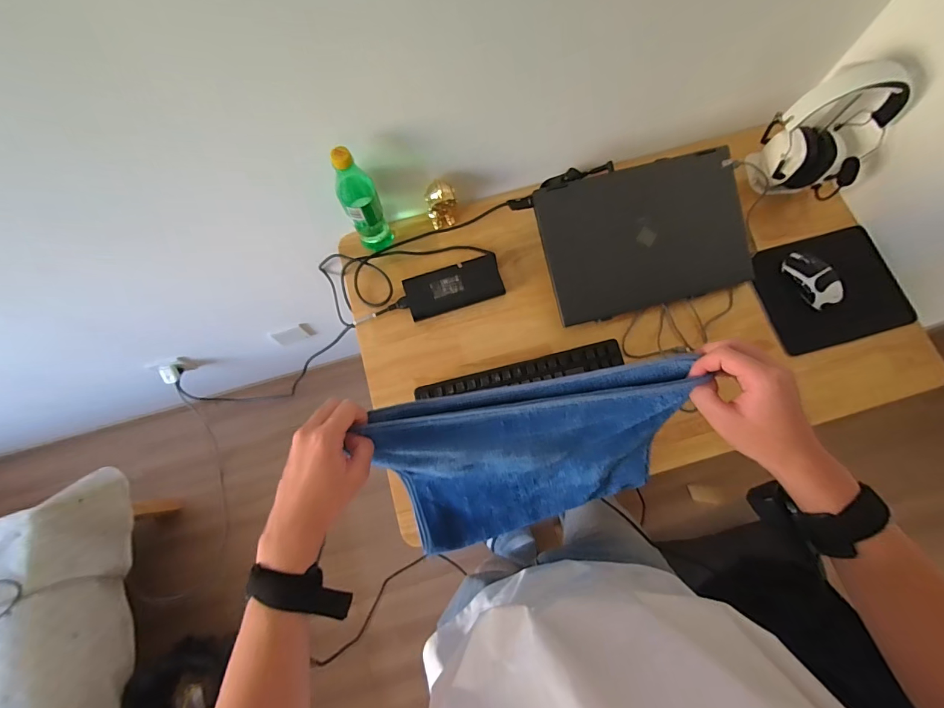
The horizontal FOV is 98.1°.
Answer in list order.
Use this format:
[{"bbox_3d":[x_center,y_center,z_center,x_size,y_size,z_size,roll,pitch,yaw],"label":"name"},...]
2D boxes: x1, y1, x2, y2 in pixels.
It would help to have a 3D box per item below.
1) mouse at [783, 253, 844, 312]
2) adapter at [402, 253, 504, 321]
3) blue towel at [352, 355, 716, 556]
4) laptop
[{"bbox_3d":[0.649,-0.144,0.780,0.068,0.042,0.120,-37,76,-9],"label":"mouse"},{"bbox_3d":[-0.034,-0.131,0.792,0.183,0.022,0.084,-18,74,-4],"label":"adapter"},{"bbox_3d":[0.070,0.153,0.534,0.348,0.332,0.073,-10,54,6],"label":"blue towel"},{"bbox_3d":[0.316,-0.212,0.747,0.369,0.023,0.249,-15,100,-4],"label":"laptop"}]

